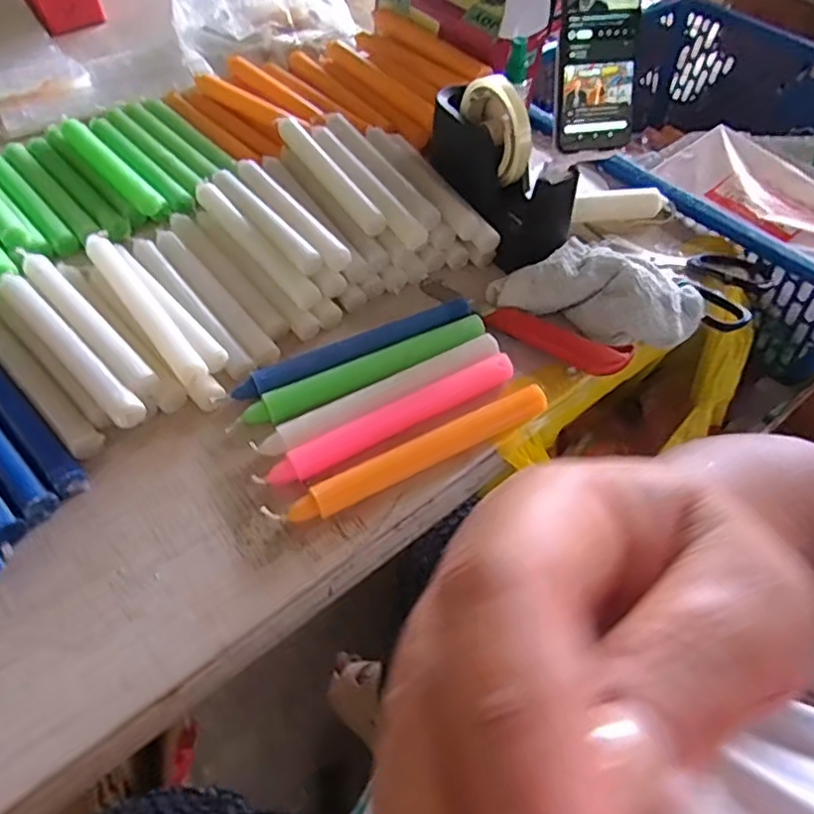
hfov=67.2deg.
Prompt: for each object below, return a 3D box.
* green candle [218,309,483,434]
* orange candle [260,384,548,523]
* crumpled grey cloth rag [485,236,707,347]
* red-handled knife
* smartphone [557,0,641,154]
[{"bbox_3d":[-0.032,-0.030,0.490,0.209,0.019,0.023,-23,57,-18],"label":"green candle"},{"bbox_3d":[0.007,0.035,0.447,0.217,0.020,0.023,-24,58,-18],"label":"orange candle"},{"bbox_3d":[0.168,-0.108,0.531,0.180,0.037,0.090,17,55,11],"label":"crumpled grey cloth rag"},{"bbox_3d":[0.096,-0.072,0.530,0.191,0.028,0.033,28,57,18],"label":"red-handled knife"},{"bbox_3d":[0.178,-0.324,0.565,0.072,0.160,0.013,-8,28,-2],"label":"smartphone"}]

